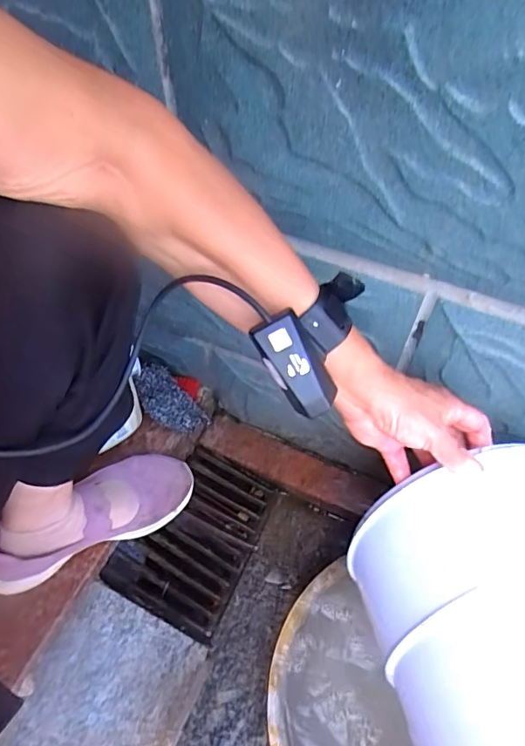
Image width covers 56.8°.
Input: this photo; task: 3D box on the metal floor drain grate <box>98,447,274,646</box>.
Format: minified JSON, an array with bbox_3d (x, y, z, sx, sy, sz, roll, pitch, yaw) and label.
[{"bbox_3d":[-0.095,0.233,0.702,0.163,0.022,0.223,31,60,0],"label":"metal floor drain grate"}]

